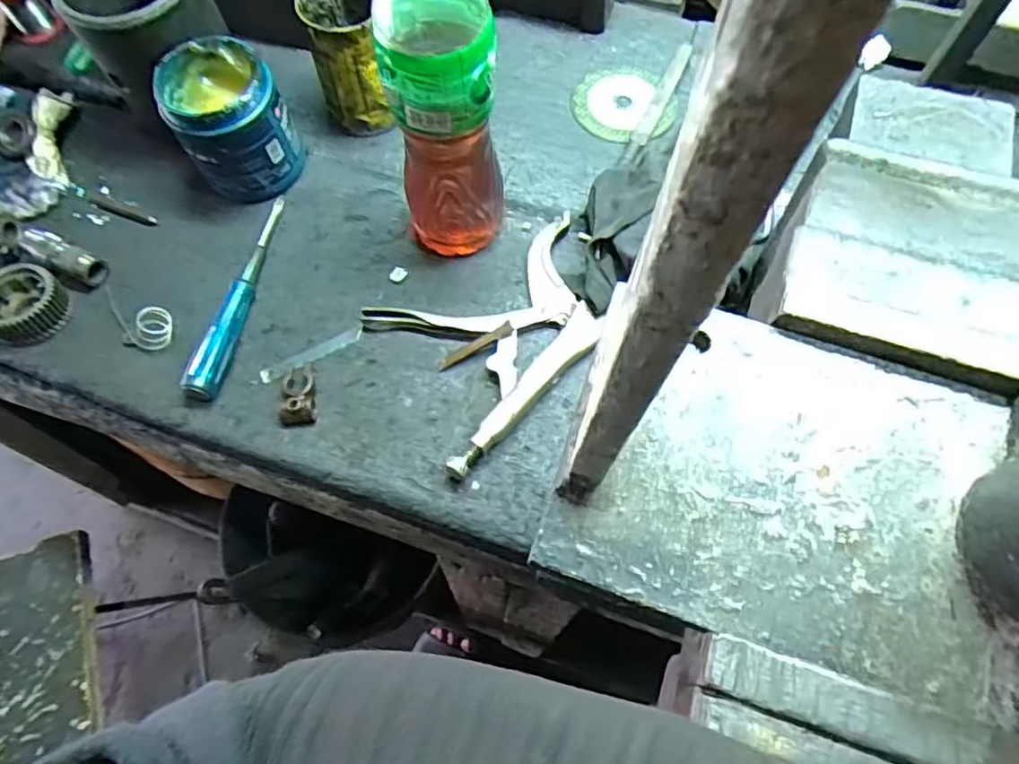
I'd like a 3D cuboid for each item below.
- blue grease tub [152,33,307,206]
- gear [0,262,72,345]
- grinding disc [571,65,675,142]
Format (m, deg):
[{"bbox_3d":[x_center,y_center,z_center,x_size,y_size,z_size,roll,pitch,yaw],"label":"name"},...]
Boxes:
[{"bbox_3d":[-0.235,-0.221,0.550,0.092,0.101,0.097,0,65,0],"label":"blue grease tub"},{"bbox_3d":[-0.397,-0.065,0.526,0.055,0.036,0.060,0,65,0],"label":"gear"},{"bbox_3d":[0.111,-0.272,0.627,0.100,0.006,0.095,-2,65,5],"label":"grinding disc"}]

